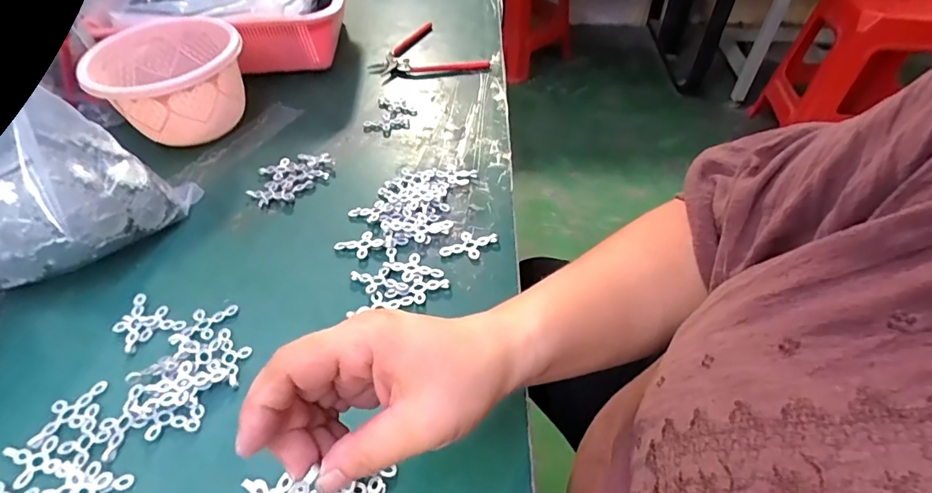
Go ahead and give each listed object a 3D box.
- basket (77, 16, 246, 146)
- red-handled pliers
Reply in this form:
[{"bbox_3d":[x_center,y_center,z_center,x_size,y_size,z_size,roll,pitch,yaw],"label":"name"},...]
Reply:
[{"bbox_3d":[-0.302,-0.168,0.501,0.137,0.092,0.127,-17,50,-12],"label":"basket"},{"bbox_3d":[-0.055,-0.262,0.621,0.144,0.014,0.135,-9,49,-6],"label":"red-handled pliers"}]

